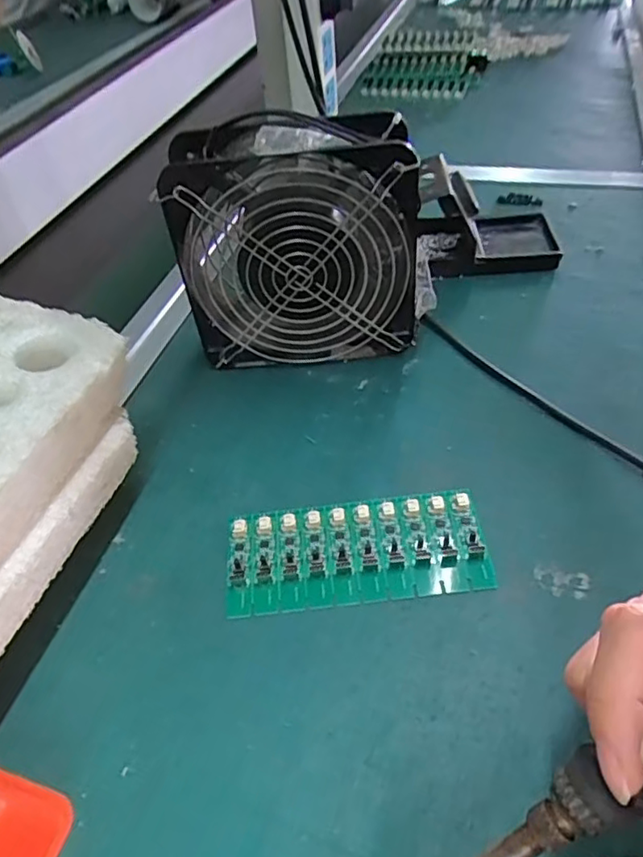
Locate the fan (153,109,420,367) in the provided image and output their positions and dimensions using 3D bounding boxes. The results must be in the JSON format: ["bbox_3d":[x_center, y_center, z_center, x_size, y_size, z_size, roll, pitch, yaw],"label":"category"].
[{"bbox_3d":[-0.011,-0.117,0.398,0.153,0.156,0.068,2,47,7],"label":"fan"}]

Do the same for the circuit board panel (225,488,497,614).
[{"bbox_3d":[0.019,0.064,0.326,0.138,0.006,0.064,-6,46,-1],"label":"circuit board panel"}]

